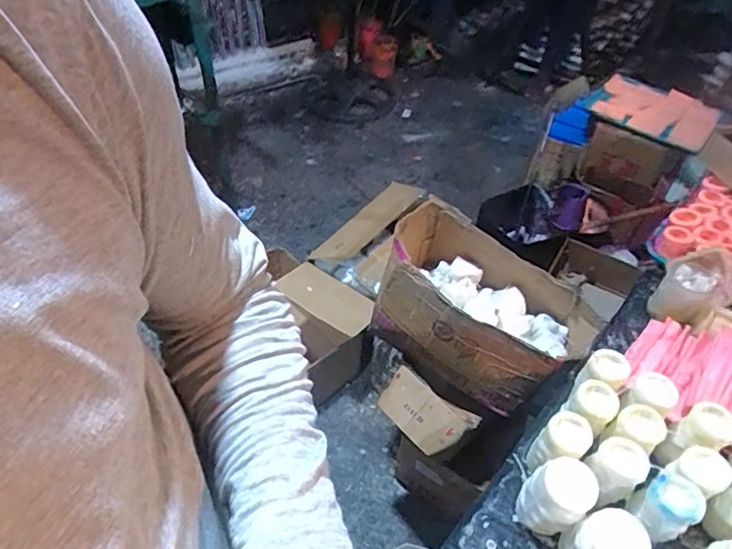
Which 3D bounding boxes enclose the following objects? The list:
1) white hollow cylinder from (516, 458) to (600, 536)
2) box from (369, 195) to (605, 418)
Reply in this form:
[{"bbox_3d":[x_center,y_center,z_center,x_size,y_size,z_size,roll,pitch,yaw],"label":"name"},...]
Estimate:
[{"bbox_3d":[0.222,0.260,0.603,0.059,0.103,0.064,2,48,-2],"label":"white hollow cylinder"},{"bbox_3d":[0.195,0.055,1.007,0.412,0.195,0.248,32,54,24],"label":"box"}]

